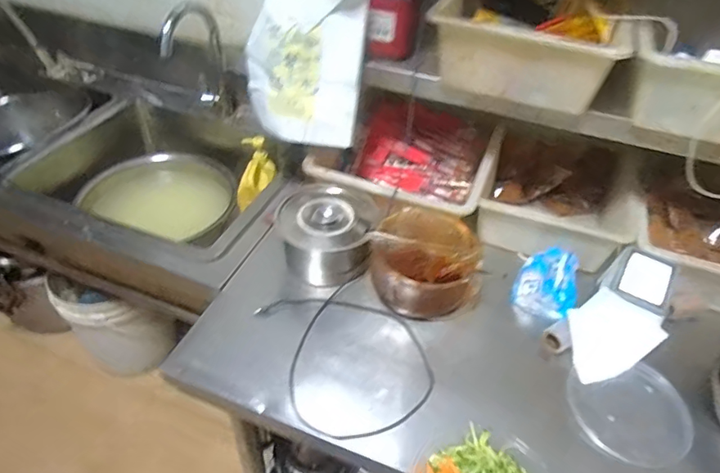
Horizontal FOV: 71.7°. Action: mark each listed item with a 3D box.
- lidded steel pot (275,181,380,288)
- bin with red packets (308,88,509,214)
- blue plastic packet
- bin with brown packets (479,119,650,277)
[{"bbox_3d":[-0.058,-0.003,0.883,0.170,0.120,0.155,3,43,-2],"label":"lidded steel pot"},{"bbox_3d":[0.102,-0.153,1.033,0.340,0.120,0.361,18,44,13],"label":"bin with red packets"},{"bbox_3d":[0.324,0.084,0.859,0.102,0.074,0.146,23,46,18],"label":"blue plastic packet"},{"bbox_3d":[0.392,-0.092,0.998,0.278,0.120,0.319,15,44,11],"label":"bin with brown packets"}]

